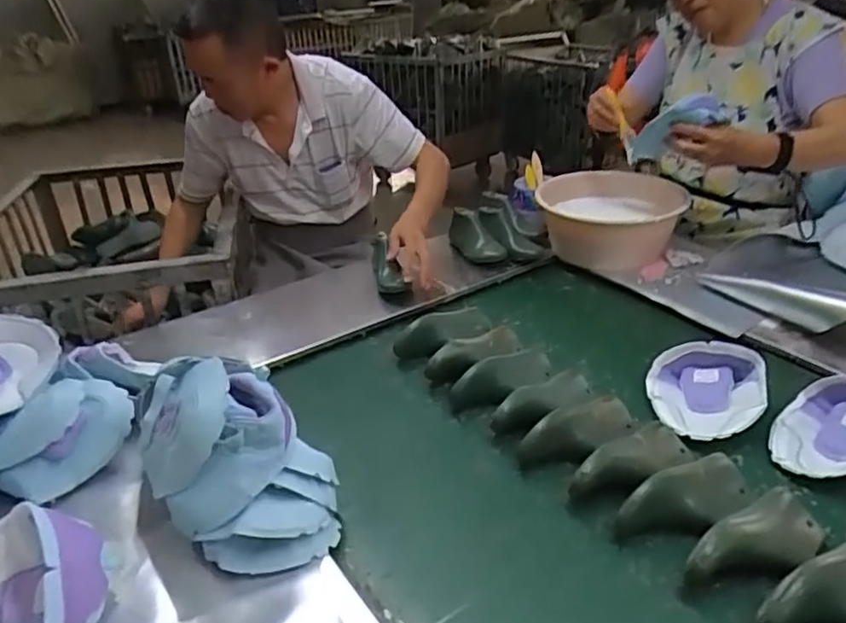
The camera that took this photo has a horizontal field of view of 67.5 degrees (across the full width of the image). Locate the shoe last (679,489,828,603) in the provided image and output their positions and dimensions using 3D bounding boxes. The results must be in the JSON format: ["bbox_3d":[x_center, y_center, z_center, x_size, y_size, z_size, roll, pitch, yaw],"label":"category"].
[{"bbox_3d":[0.362,0.248,0.688,0.186,0.050,0.075,-18,34,-26],"label":"shoe last"}]

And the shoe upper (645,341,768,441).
[{"bbox_3d":[0.413,0.118,0.930,0.154,0.069,0.161,10,32,18],"label":"shoe upper"}]

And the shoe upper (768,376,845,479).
[{"bbox_3d":[0.549,0.148,0.843,0.131,0.074,0.163,19,36,31],"label":"shoe upper"}]

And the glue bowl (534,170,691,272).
[{"bbox_3d":[0.433,-0.220,1.449,0.320,0.126,0.320,-1,31,1],"label":"glue bowl"}]

